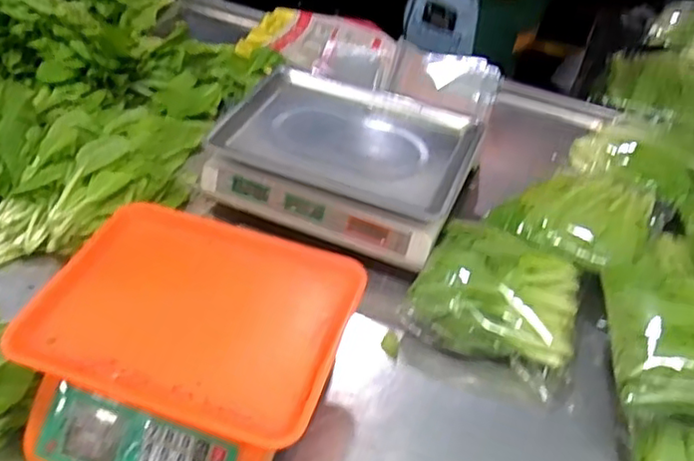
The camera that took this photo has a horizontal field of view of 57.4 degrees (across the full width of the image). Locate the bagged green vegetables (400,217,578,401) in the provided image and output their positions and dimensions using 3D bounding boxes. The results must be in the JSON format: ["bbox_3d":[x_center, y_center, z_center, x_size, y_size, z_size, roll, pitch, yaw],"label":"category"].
[{"bbox_3d":[0.188,0.083,0.768,0.198,0.069,0.179,24,47,20],"label":"bagged green vegetables"}]

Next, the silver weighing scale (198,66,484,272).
[{"bbox_3d":[-0.001,-0.104,0.901,0.328,0.086,0.258,20,46,16],"label":"silver weighing scale"}]

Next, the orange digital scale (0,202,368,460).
[{"bbox_3d":[-0.161,0.127,0.648,0.298,0.108,0.286,17,45,13],"label":"orange digital scale"}]

